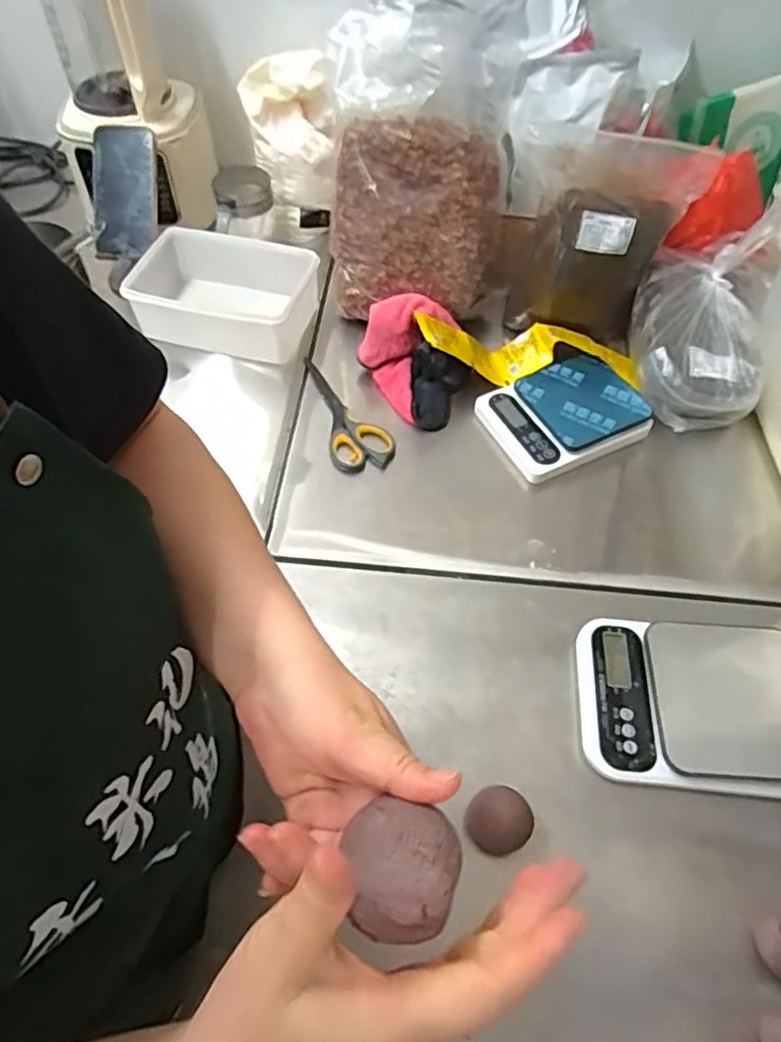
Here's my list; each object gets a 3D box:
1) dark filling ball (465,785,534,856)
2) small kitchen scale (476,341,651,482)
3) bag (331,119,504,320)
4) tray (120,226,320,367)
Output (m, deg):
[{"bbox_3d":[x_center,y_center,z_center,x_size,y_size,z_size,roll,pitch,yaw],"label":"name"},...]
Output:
[{"bbox_3d":[0.088,0.246,0.541,0.050,0.044,0.045,27,59,16],"label":"dark filling ball"},{"bbox_3d":[0.208,-0.133,0.799,0.172,0.038,0.149,-21,59,-16],"label":"small kitchen scale"},{"bbox_3d":[0.031,-0.373,0.826,0.208,0.219,0.047,4,28,5],"label":"bag"},{"bbox_3d":[-0.224,-0.297,0.880,0.228,0.083,0.160,14,56,8],"label":"tray"}]

